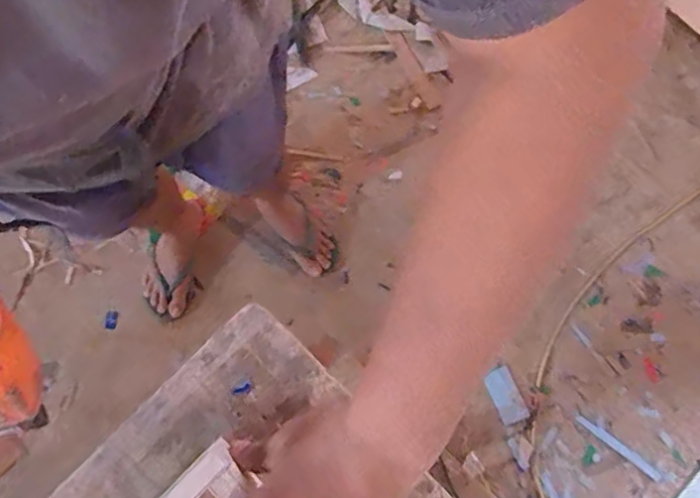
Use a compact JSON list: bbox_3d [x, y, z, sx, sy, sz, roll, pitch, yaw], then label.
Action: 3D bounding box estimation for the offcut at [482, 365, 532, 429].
[{"bbox_3d":[0.341,0.320,1.263,0.067,0.008,0.119,-25,87,-13],"label":"offcut"}]

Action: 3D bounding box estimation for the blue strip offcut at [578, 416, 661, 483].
[{"bbox_3d":[0.581,0.430,1.246,0.202,0.010,0.018,38,78,9],"label":"blue strip offcut"}]

